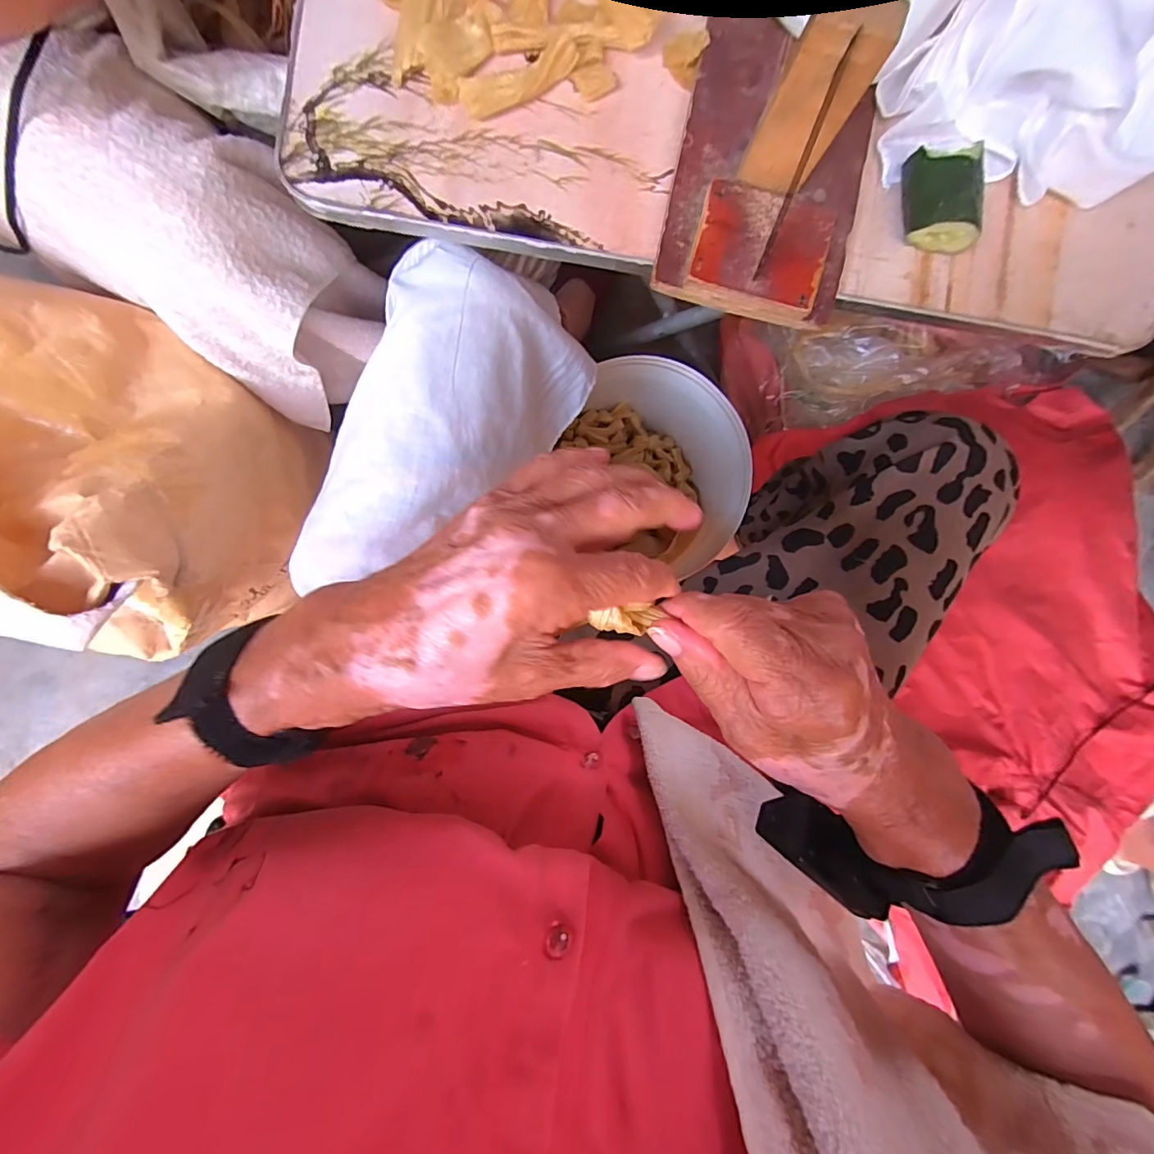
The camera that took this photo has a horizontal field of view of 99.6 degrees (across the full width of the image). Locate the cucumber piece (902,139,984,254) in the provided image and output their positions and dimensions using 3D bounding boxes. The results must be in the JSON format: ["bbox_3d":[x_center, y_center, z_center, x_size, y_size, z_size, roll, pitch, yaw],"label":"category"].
[{"bbox_3d":[0.229,-0.237,0.308,0.035,0.041,0.057,-7,92,-5],"label":"cucumber piece"}]

